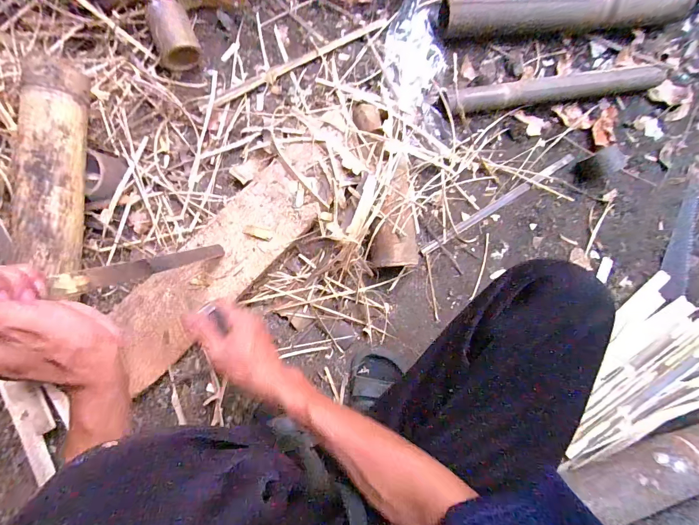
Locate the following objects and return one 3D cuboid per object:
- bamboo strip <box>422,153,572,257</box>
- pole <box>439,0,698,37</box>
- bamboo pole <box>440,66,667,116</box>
[{"bbox_3d":[0.304,-0.120,0.675,0.381,0.005,0.018,-32,92,-9],"label":"bamboo strip"},{"bbox_3d":[0.452,-0.516,0.692,0.567,0.055,0.067,-10,89,-10],"label":"pole"},{"bbox_3d":[0.433,-0.365,0.700,0.534,0.036,0.061,-13,89,-10],"label":"bamboo pole"}]

